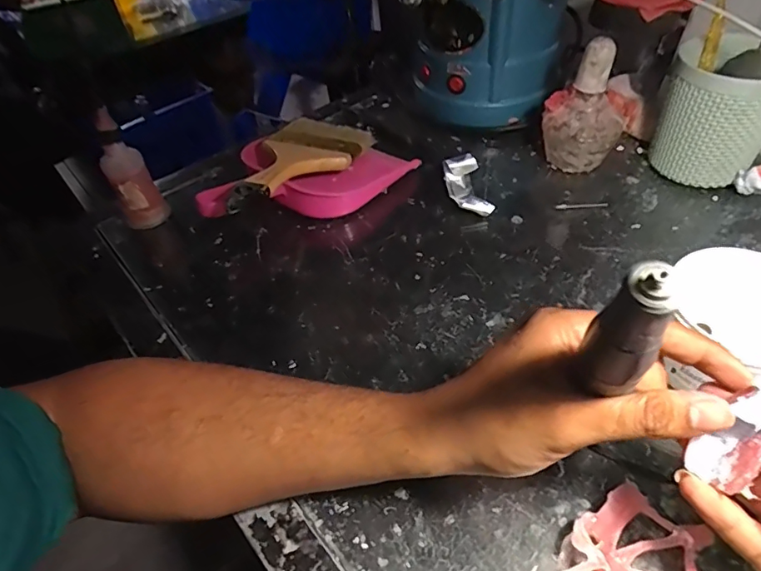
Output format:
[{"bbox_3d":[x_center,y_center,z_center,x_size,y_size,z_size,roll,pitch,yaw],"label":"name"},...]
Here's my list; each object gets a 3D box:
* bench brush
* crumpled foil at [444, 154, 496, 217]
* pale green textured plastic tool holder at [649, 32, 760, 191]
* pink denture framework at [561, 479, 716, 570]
[{"bbox_3d":[-0.086,-0.117,0.487,0.098,0.024,0.207,10,36,15],"label":"bench brush"},{"bbox_3d":[0.084,-0.094,0.480,0.033,0.027,0.068,-11,47,-4],"label":"crumpled foil"},{"bbox_3d":[0.308,-0.156,0.460,0.093,0.114,0.091,23,53,25],"label":"pale green textured plastic tool holder"},{"bbox_3d":[0.132,0.145,0.259,0.064,0.022,0.081,32,58,30],"label":"pink denture framework"}]

